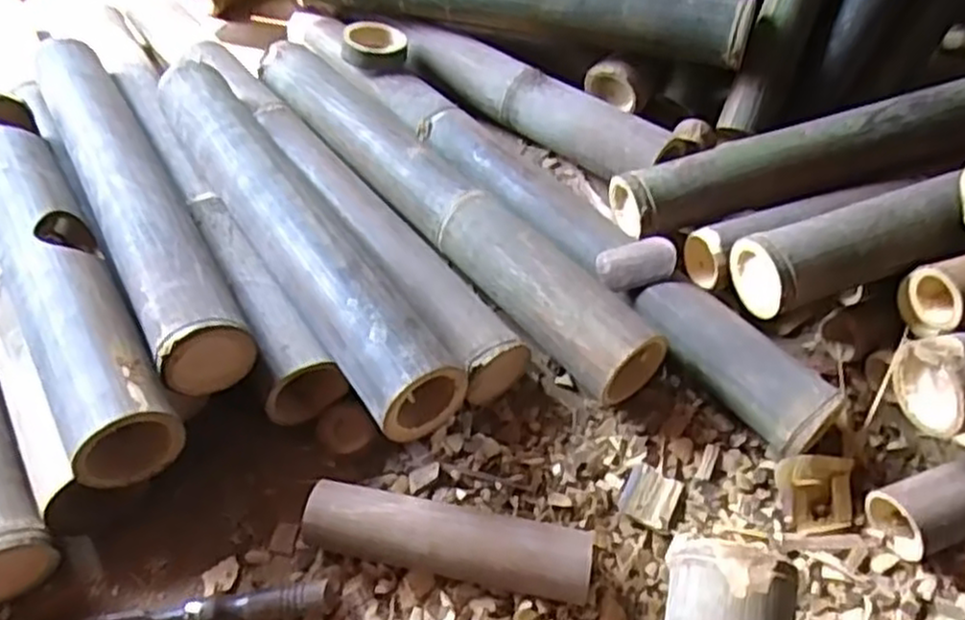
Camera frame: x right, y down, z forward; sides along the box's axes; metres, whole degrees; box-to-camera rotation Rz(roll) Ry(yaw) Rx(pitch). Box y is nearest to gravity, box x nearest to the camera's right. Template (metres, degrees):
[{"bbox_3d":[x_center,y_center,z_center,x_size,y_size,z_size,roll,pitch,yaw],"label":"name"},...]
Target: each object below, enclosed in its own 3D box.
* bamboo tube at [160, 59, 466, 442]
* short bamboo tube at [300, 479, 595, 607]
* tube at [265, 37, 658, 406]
[{"bbox_3d":[-0.185,-0.088,0.717,0.083,0.066,0.507,-30,57,-19],"label":"bamboo tube"},{"bbox_3d":[-0.028,0.184,0.590,0.220,0.051,0.050,10,54,10],"label":"short bamboo tube"},{"bbox_3d":[-0.062,-0.129,0.806,0.083,0.070,0.613,-34,59,-21],"label":"tube"}]

